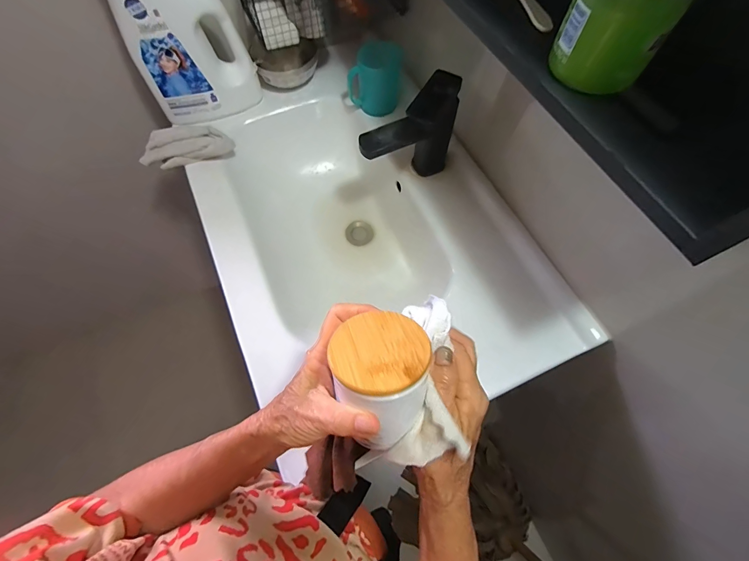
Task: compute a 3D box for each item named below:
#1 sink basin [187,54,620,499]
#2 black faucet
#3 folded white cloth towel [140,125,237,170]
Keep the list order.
[{"bbox_3d":[-0.036,-0.091,0.660,0.433,0.202,0.751,-29,70,-13],"label":"sink basin"},{"bbox_3d":[0.047,-0.222,0.536,0.152,0.166,0.073,-20,68,-10],"label":"black faucet"},{"bbox_3d":[-0.347,-0.257,0.622,0.164,0.042,0.082,-13,67,-7],"label":"folded white cloth towel"}]

